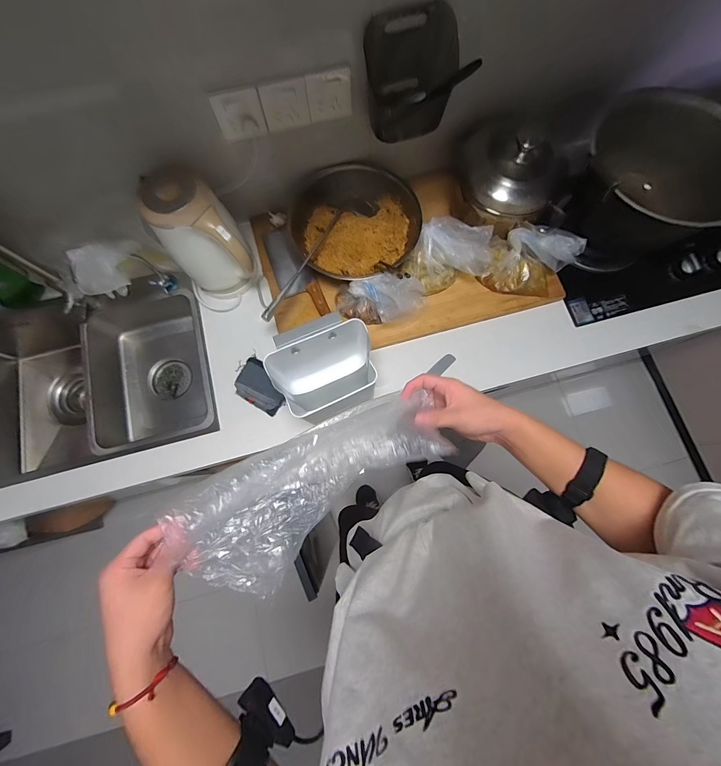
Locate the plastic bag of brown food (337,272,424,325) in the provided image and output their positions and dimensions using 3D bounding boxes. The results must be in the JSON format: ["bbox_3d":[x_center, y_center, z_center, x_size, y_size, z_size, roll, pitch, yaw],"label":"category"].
[{"bbox_3d":[0.040,-0.181,0.743,0.204,0.106,0.094,8,77,3],"label":"plastic bag of brown food"}]

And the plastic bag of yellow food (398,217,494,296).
[{"bbox_3d":[0.205,-0.284,0.761,0.174,0.115,0.153,25,78,6],"label":"plastic bag of yellow food"}]

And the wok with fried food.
[{"bbox_3d":[-0.020,-0.393,0.796,0.274,0.086,0.286,0,77,1],"label":"wok with fried food"}]

